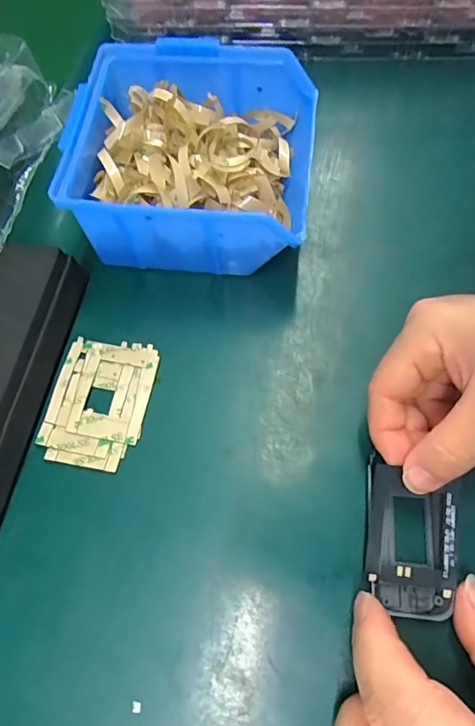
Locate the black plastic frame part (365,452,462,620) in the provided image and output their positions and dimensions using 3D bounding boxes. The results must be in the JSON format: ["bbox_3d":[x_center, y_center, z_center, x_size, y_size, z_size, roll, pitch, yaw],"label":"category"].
[{"bbox_3d":[0.080,0.082,0.229,0.043,0.011,0.065,2,73,34],"label":"black plastic frame part"}]

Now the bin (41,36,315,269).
[{"bbox_3d":[-0.024,-0.116,0.289,0.132,0.068,0.124,7,68,6],"label":"bin"}]

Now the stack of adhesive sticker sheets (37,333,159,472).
[{"bbox_3d":[-0.076,0.021,0.268,0.052,0.005,0.071,9,67,7],"label":"stack of adhesive sticker sheets"}]

